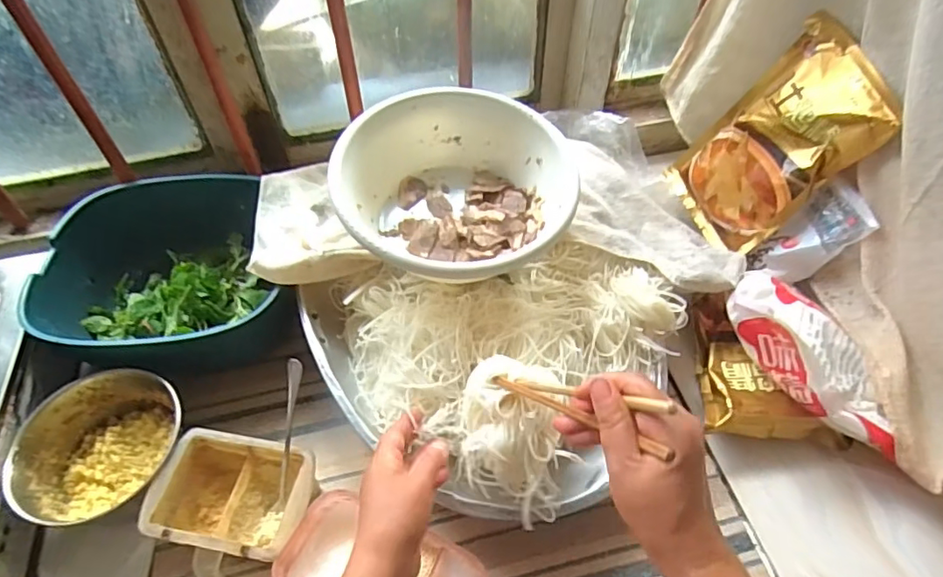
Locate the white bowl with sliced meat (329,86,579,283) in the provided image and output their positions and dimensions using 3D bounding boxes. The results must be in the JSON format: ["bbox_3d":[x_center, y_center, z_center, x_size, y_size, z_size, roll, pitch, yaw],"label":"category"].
[{"bbox_3d":[-0.018,-0.108,0.618,0.251,0.107,0.224,-11,53,-7],"label":"white bowl with sliced meat"}]

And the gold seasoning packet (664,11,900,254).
[{"bbox_3d":[0.375,-0.183,0.700,0.044,0.256,0.186,3,54,-35],"label":"gold seasoning packet"}]

